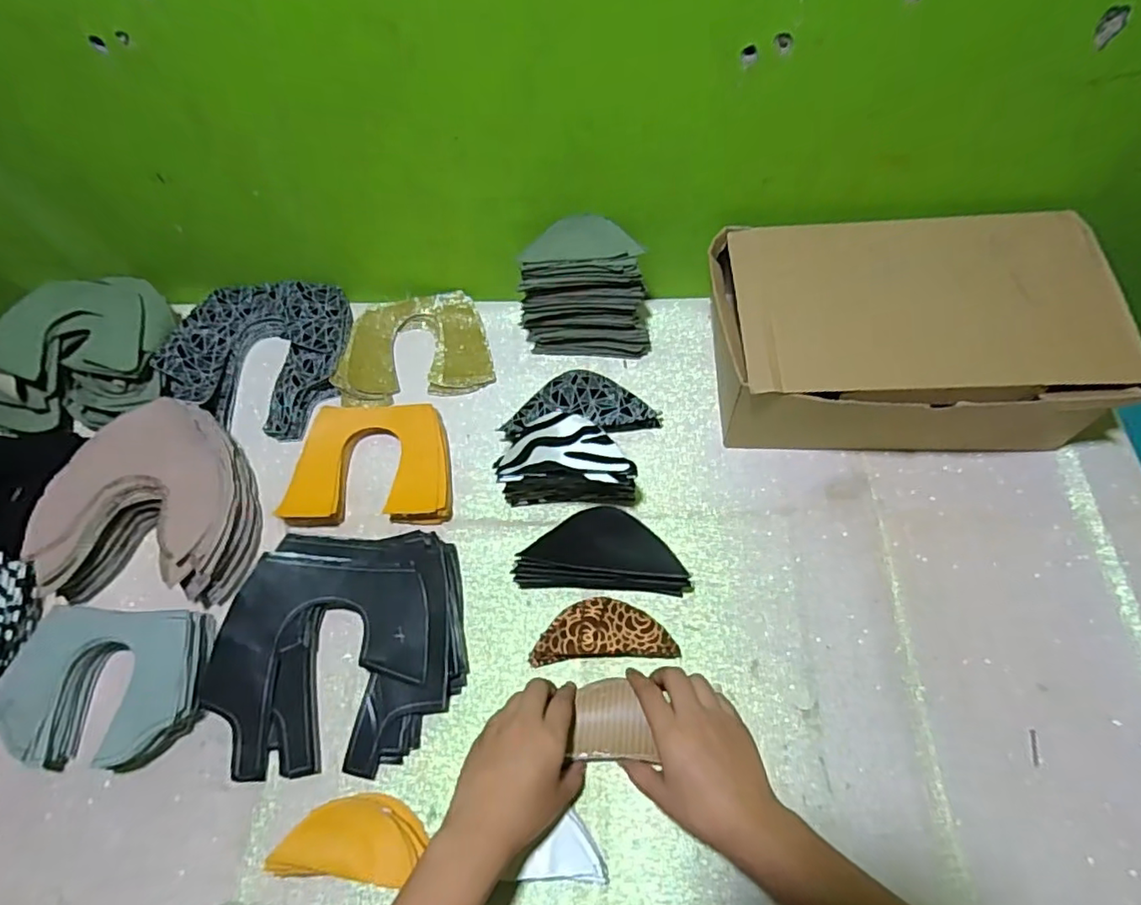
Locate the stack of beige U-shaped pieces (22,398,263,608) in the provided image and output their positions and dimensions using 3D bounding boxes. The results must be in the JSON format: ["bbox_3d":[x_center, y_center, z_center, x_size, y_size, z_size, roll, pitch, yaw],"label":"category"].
[{"bbox_3d":[-0.391,0.045,0.568,0.174,0.057,0.179,2,62,4],"label":"stack of beige U-shaped pieces"}]

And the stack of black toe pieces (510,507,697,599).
[{"bbox_3d":[0.029,0.086,0.536,0.148,0.037,0.075,1,62,4],"label":"stack of black toe pieces"}]

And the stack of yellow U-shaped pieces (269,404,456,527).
[{"bbox_3d":[-0.195,0.013,0.588,0.154,0.033,0.117,-1,61,3],"label":"stack of yellow U-shaped pieces"}]

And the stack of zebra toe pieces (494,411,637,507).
[{"bbox_3d":[-0.001,0.009,0.553,0.121,0.087,0.063,3,62,5],"label":"stack of zebra toe pieces"}]

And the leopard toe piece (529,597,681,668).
[{"bbox_3d":[0.027,0.152,0.513,0.117,0.018,0.050,-3,61,1],"label":"leopard toe piece"}]

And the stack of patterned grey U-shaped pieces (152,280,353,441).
[{"bbox_3d":[-0.340,-0.109,0.662,0.180,0.045,0.182,2,62,5],"label":"stack of patterned grey U-shaped pieces"}]

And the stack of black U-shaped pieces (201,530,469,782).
[{"bbox_3d":[-0.198,0.165,0.510,0.211,0.033,0.193,-3,61,2],"label":"stack of black U-shaped pieces"}]

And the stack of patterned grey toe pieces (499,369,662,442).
[{"bbox_3d":[0.009,-0.050,0.621,0.156,0.025,0.076,-7,61,-1],"label":"stack of patterned grey toe pieces"}]

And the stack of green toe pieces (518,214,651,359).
[{"bbox_3d":[0.018,-0.170,0.631,0.131,0.118,0.080,2,62,5],"label":"stack of green toe pieces"}]

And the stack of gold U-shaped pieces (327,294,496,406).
[{"bbox_3d":[-0.173,-0.120,0.670,0.159,0.029,0.133,-9,61,-2],"label":"stack of gold U-shaped pieces"}]

